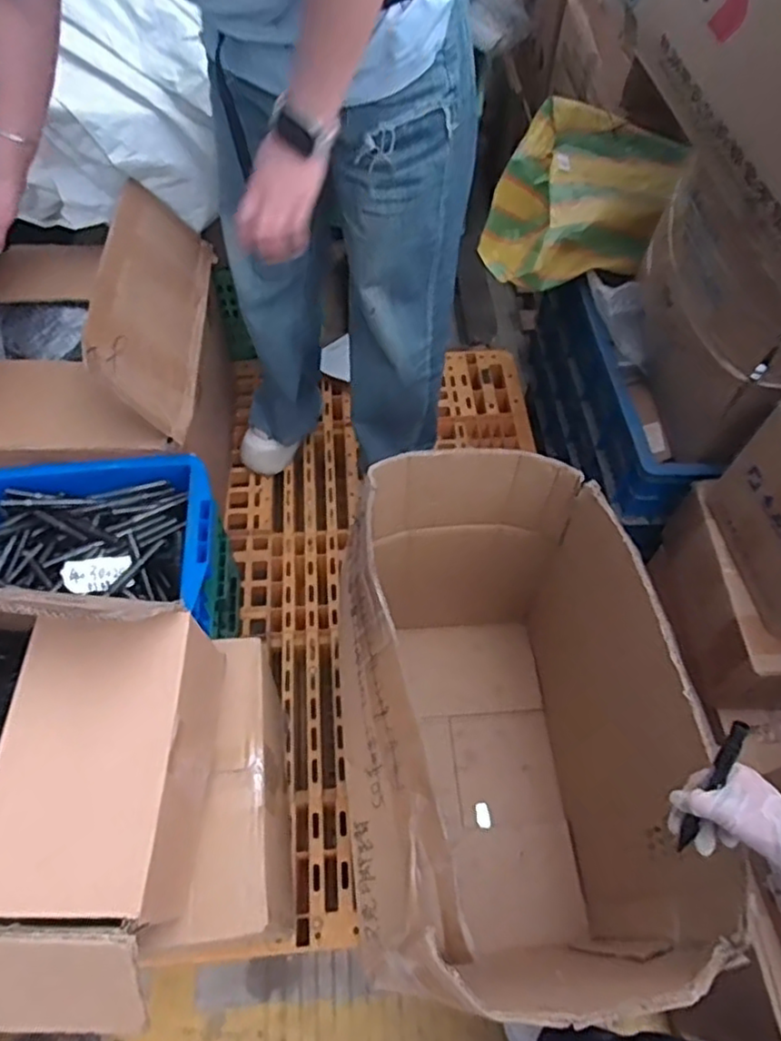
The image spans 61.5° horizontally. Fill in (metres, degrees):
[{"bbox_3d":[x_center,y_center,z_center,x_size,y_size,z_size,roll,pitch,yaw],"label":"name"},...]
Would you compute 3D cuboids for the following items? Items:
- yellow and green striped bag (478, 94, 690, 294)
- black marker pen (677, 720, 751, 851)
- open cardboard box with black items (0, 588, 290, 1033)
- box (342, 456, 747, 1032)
[{"bbox_3d":[0.343,-0.575,1.199,0.311,0.194,0.294,-6,58,-4],"label":"yellow and green striped bag"},{"bbox_3d":[0.274,0.230,0.563,0.013,0.136,0.010,21,19,13],"label":"black marker pen"},{"bbox_3d":[-0.363,0.258,0.625,0.416,0.300,0.355,-2,57,-1],"label":"open cardboard box with black items"},{"bbox_3d":[0.125,0.288,0.899,0.354,0.489,0.569,-6,58,-4],"label":"box"}]

